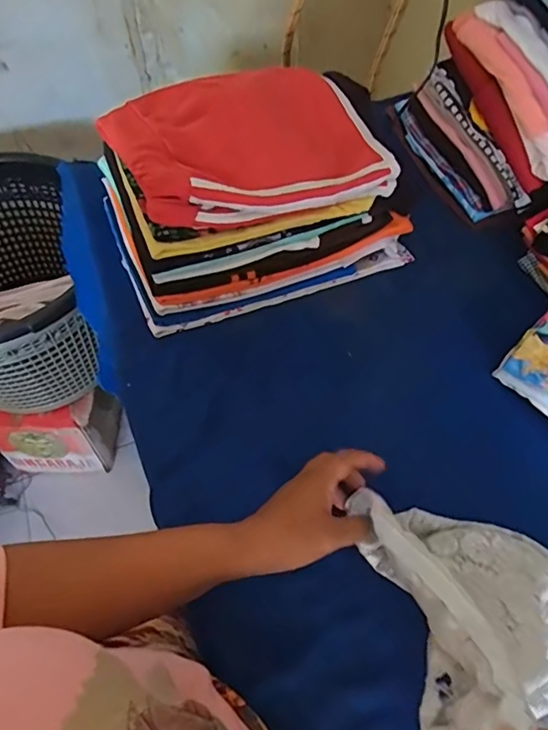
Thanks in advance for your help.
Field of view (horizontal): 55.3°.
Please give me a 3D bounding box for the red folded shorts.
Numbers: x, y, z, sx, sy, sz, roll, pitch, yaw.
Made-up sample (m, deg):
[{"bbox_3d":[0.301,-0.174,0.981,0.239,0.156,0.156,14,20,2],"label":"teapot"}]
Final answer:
[{"bbox_3d":[-0.031,-0.241,0.561,0.259,0.050,0.203,-19,60,-12],"label":"red folded shorts"}]

